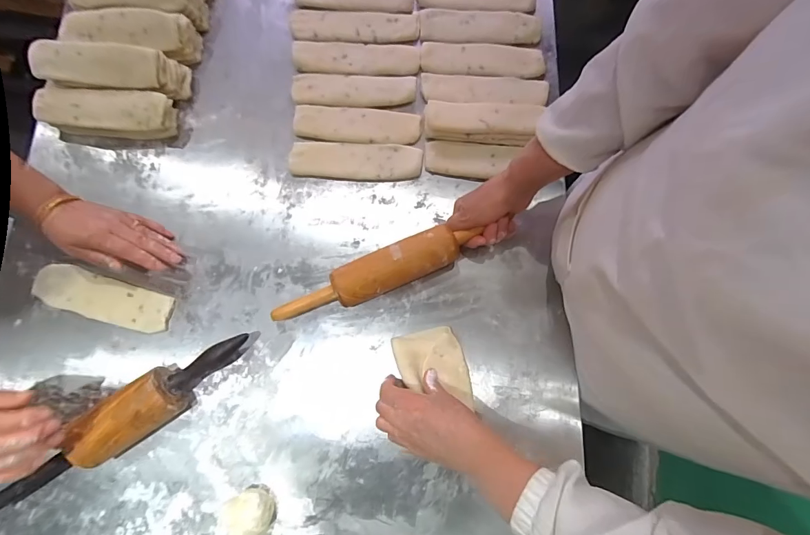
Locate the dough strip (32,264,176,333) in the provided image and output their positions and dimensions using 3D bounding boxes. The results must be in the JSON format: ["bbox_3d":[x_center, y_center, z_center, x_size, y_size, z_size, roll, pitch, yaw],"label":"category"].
[{"bbox_3d":[-0.412,0.042,0.526,0.192,0.007,0.057,17,79,3],"label":"dough strip"}]

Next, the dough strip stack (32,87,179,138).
[{"bbox_3d":[-0.433,-0.225,0.569,0.177,0.051,0.057,4,78,0],"label":"dough strip stack"}]

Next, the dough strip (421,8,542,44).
[{"bbox_3d":[0.122,-0.390,0.624,0.192,0.010,0.056,2,78,0],"label":"dough strip"}]

